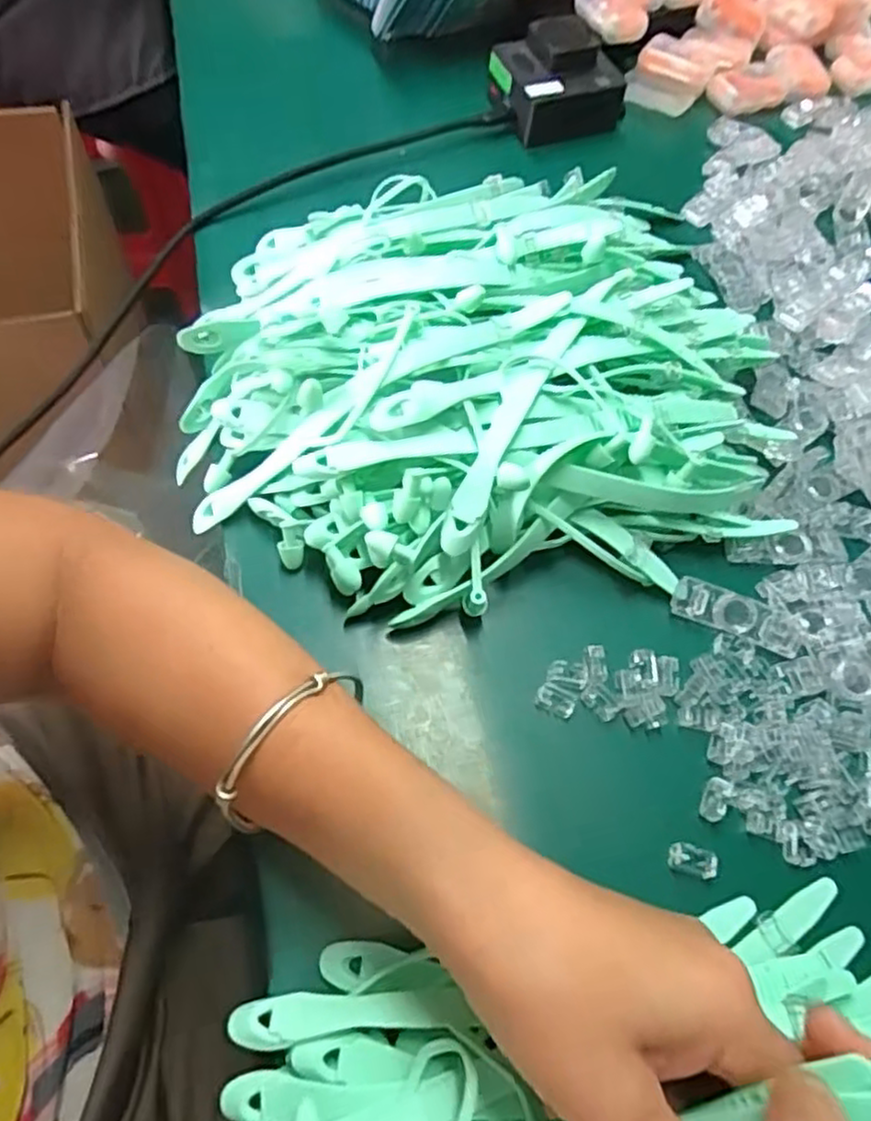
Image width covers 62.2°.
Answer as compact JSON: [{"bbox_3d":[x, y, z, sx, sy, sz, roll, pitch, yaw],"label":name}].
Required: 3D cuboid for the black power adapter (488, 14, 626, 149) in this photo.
[{"bbox_3d":[0.087,-0.341,0.514,0.081,0.046,0.071,-24,68,-13],"label":"black power adapter"}]

